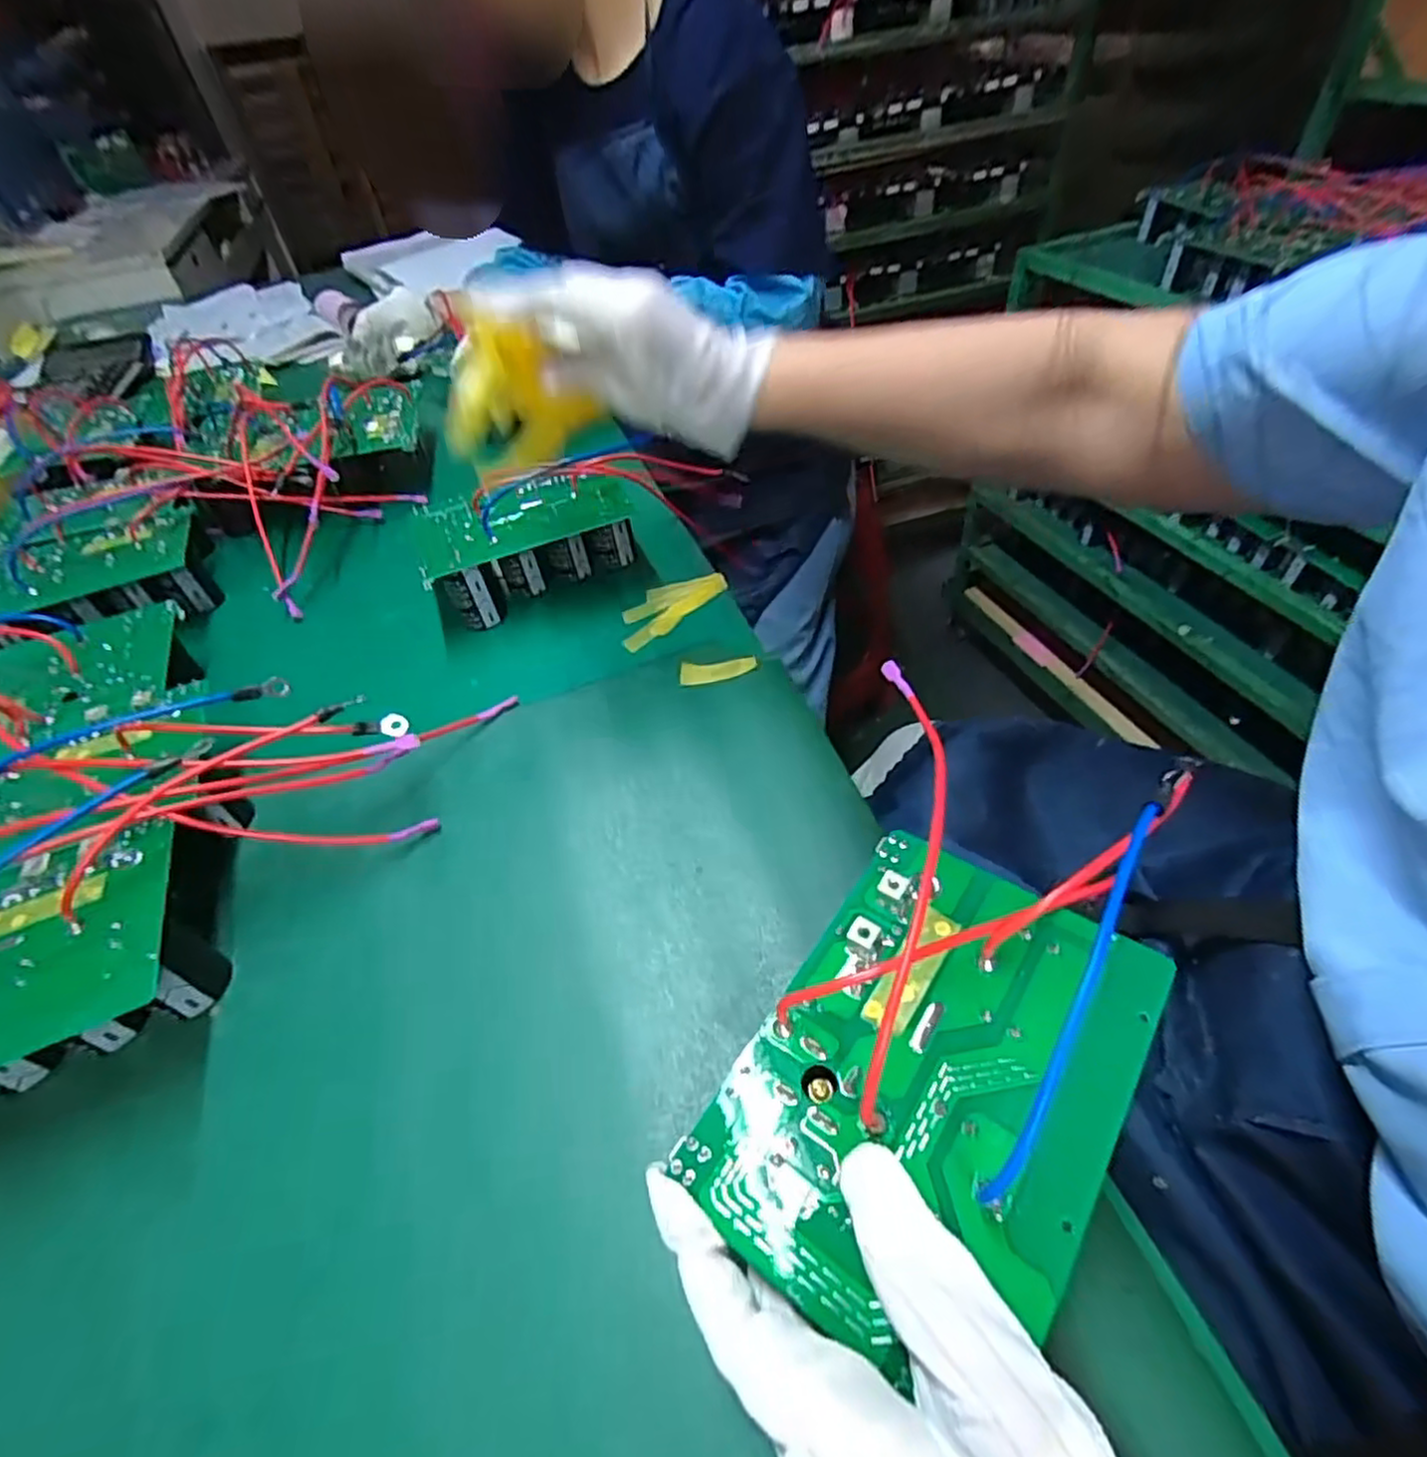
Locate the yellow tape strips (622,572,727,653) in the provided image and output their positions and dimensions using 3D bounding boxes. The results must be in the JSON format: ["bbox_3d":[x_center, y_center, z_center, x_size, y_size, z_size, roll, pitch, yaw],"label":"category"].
[{"bbox_3d":[-0.035,-0.091,0.514,0.046,0.010,0.090,32,59,31],"label":"yellow tape strips"}]

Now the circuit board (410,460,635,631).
[{"bbox_3d":[-0.144,-0.149,0.541,0.158,0.060,0.102,-22,49,-13],"label":"circuit board"}]

